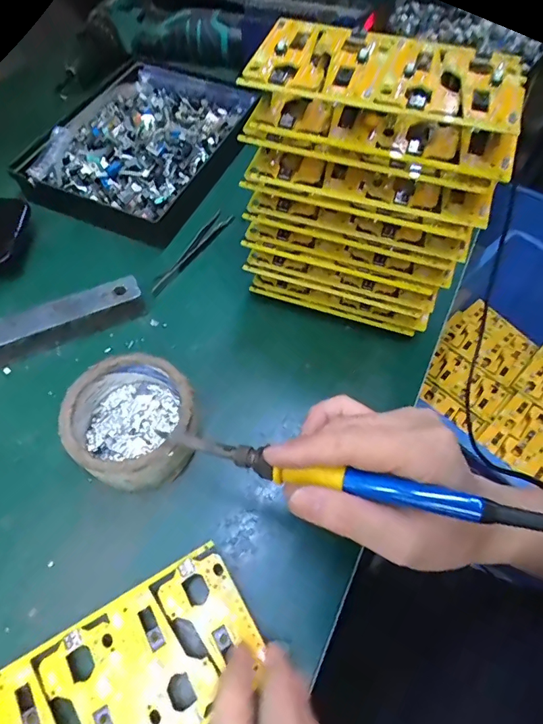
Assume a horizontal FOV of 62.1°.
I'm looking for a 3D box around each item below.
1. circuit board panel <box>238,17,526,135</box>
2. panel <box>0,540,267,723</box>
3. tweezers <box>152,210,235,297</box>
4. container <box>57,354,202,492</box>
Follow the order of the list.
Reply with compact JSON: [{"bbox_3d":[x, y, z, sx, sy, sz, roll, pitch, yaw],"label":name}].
[{"bbox_3d":[0.062,-0.157,0.246,0.142,0.012,0.084,16,58,8],"label":"circuit board panel"},{"bbox_3d":[-0.076,0.170,0.245,0.138,0.004,0.077,-27,63,-17],"label":"panel"},{"bbox_3d":[-0.076,-0.103,0.423,0.019,0.007,0.109,34,65,18],"label":"tweezers"},{"bbox_3d":[-0.095,0.041,0.312,0.088,0.038,0.086,33,64,17],"label":"container"}]

